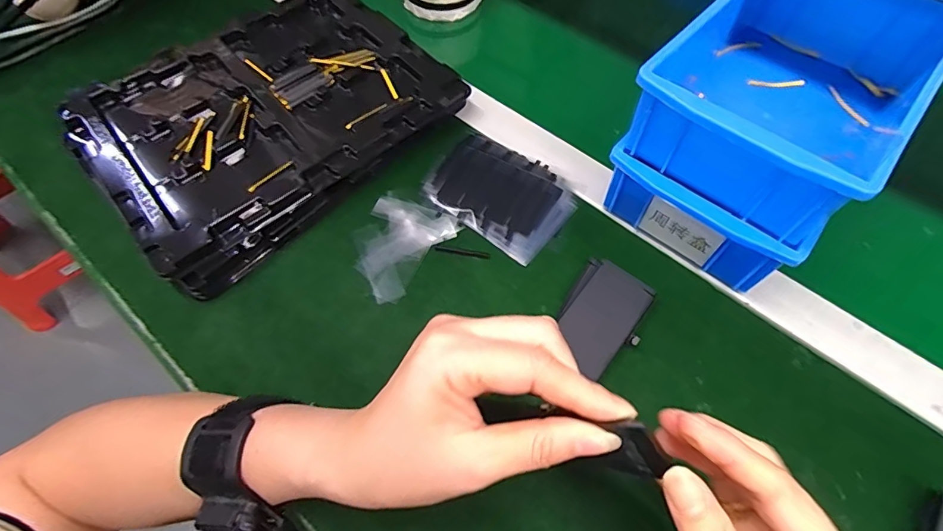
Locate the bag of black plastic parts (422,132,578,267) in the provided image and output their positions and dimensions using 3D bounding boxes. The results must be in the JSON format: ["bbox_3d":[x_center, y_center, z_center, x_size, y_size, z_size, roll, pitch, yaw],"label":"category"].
[{"bbox_3d":[0.023,-0.059,0.378,0.111,0.011,0.082,31,67,17],"label":"bag of black plastic parts"}]

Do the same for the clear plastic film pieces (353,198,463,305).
[{"bbox_3d":[-0.058,-0.018,0.360,0.063,0.005,0.083,33,67,17],"label":"clear plastic film pieces"}]

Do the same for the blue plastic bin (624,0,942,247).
[{"bbox_3d":[0.210,-0.122,0.310,0.130,0.064,0.202,38,69,19],"label":"blue plastic bin"}]

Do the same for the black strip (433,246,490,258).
[{"bbox_3d":[-0.007,-0.010,0.357,0.042,0.004,0.005,6,62,5],"label":"black strip"}]

